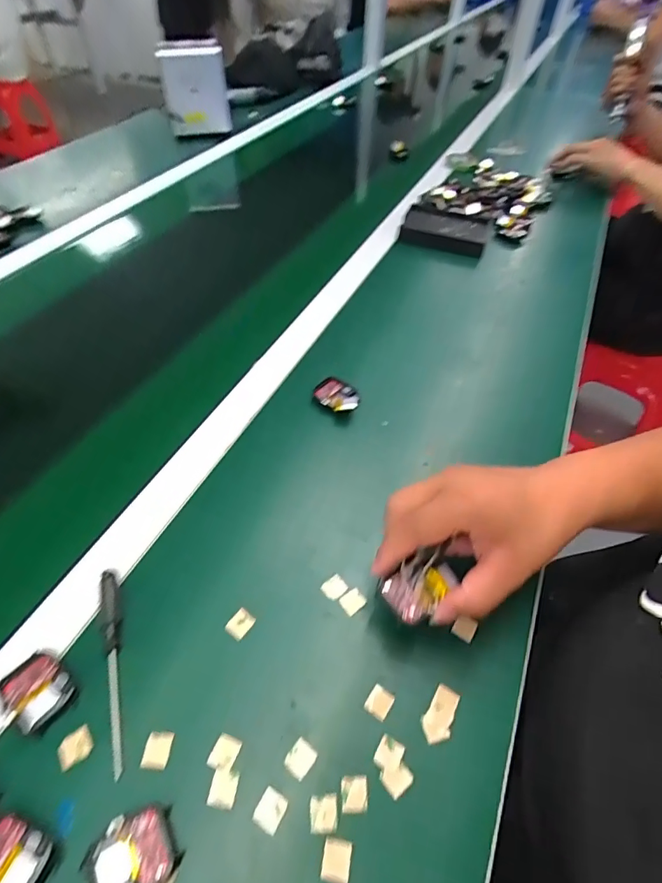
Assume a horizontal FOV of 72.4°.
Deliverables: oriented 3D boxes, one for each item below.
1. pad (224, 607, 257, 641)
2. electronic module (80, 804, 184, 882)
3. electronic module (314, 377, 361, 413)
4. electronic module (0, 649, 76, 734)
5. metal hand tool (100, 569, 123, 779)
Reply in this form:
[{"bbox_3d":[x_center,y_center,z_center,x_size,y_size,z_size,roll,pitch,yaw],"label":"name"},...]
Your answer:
[{"bbox_3d":[-0.067,0.134,0.334,0.016,0.004,0.020,30,55,21],"label":"pad"},{"bbox_3d":[-0.111,0.229,0.250,0.046,0.010,0.037,-22,54,-20],"label":"electronic module"},{"bbox_3d":[0.007,-0.049,0.474,0.053,0.011,0.039,37,58,27],"label":"electronic module"},{"bbox_3d":[-0.193,0.164,0.298,0.042,0.011,0.036,34,56,23],"label":"electronic module"},{"bbox_3d":[-0.149,0.151,0.310,0.012,0.013,0.130,-15,52,-14],"label":"metal hand tool"}]

